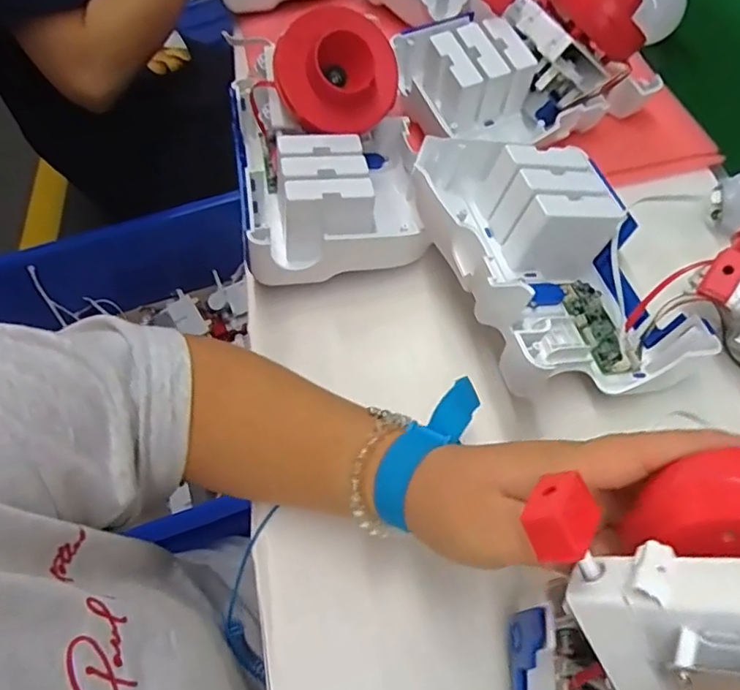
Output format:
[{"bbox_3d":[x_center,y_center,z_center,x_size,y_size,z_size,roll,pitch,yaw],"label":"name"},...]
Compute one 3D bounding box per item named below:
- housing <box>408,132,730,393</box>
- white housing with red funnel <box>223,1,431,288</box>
[{"bbox_3d":[0.115,-0.055,0.361,0.133,0.074,0.178,-17,58,-6],"label":"housing"},{"bbox_3d":[-0.031,-0.146,0.410,0.133,0.110,0.172,-12,58,-2],"label":"white housing with red funnel"}]

